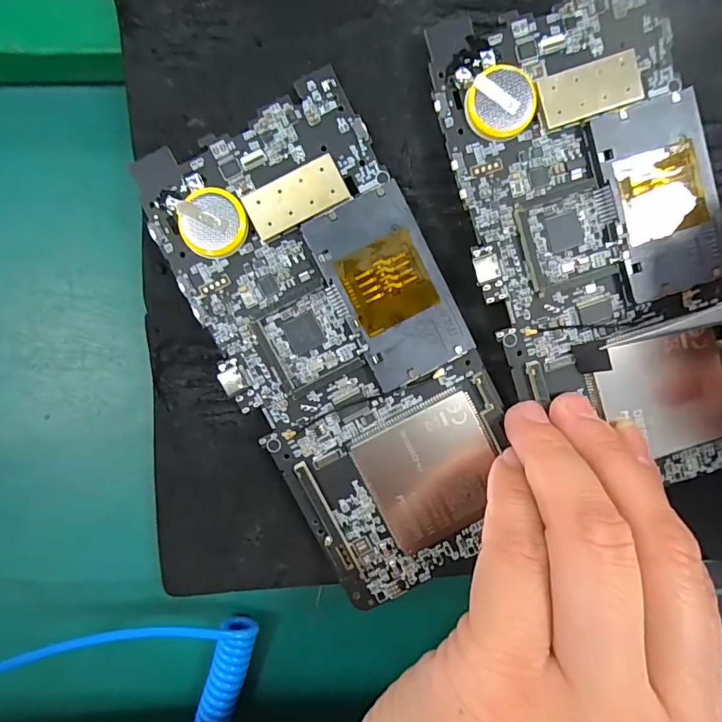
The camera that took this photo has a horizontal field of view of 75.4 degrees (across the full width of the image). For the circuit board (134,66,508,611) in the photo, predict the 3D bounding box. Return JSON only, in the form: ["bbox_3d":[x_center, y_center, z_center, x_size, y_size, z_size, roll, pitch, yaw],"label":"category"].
[{"bbox_3d":[-0.003,-0.003,0.146,0.071,0.008,0.149,-27,88,-1],"label":"circuit board"}]

